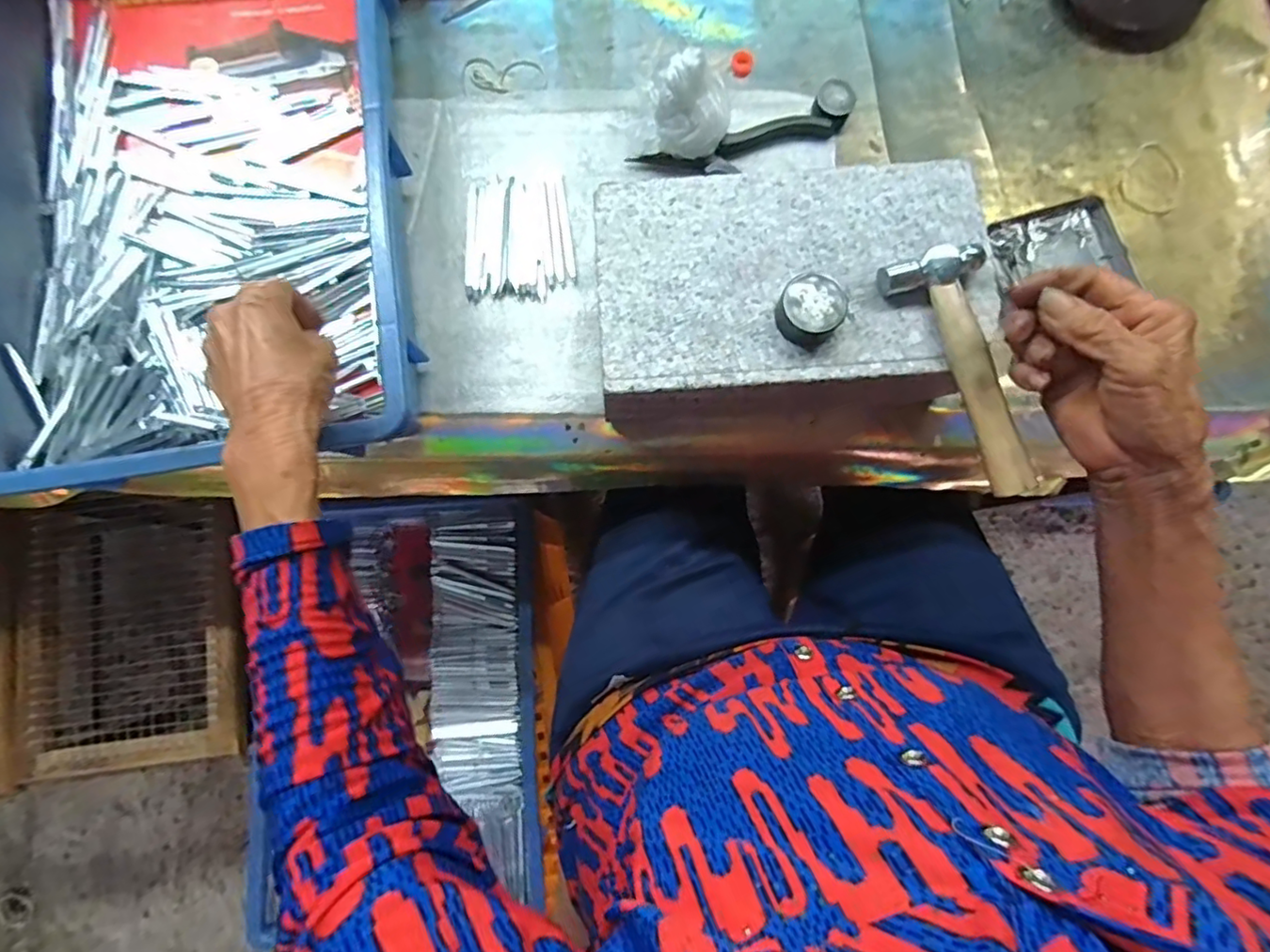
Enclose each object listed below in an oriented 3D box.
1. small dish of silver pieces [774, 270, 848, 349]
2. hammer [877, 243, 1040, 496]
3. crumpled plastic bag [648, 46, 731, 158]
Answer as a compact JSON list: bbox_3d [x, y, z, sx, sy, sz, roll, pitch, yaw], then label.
[{"bbox_3d":[0.104,-0.099,0.349,0.037,0.022,0.037,38,84,7],"label":"small dish of silver pieces"},{"bbox_3d":[0.203,-0.066,0.340,0.057,0.016,0.149,-21,81,-2],"label":"hammer"},{"bbox_3d":[0.042,-0.266,0.429,0.059,0.066,0.045,-26,81,-4],"label":"crumpled plastic bag"}]

